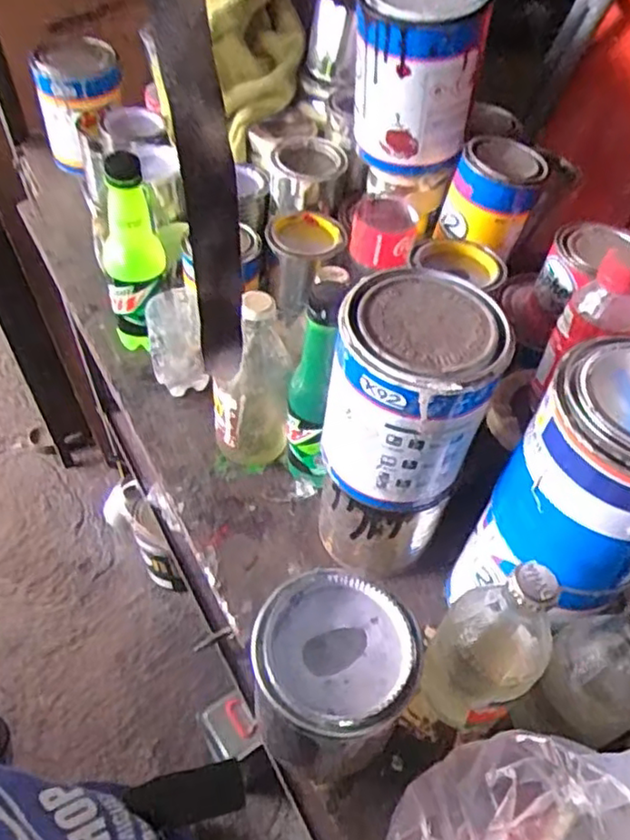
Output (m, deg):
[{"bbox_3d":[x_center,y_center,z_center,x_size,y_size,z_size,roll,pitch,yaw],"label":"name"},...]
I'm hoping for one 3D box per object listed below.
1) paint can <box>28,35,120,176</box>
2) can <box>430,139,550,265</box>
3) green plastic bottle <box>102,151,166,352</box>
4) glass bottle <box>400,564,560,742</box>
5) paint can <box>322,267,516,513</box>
[{"bbox_3d":[-0.291,-0.399,0.836,0.109,0.127,0.109,1,52,-1],"label":"paint can"},{"bbox_3d":[0.151,-0.186,0.557,0.069,0.069,0.071,1,52,-1],"label":"can"},{"bbox_3d":[-0.175,-0.149,0.625,0.056,0.189,0.059,10,52,5],"label":"green plastic bottle"},{"bbox_3d":[0.103,0.154,0.422,0.070,0.169,0.062,-34,60,-25],"label":"glass bottle"},{"bbox_3d":[0.063,-0.015,0.439,0.097,0.127,0.096,1,52,-1],"label":"paint can"}]

